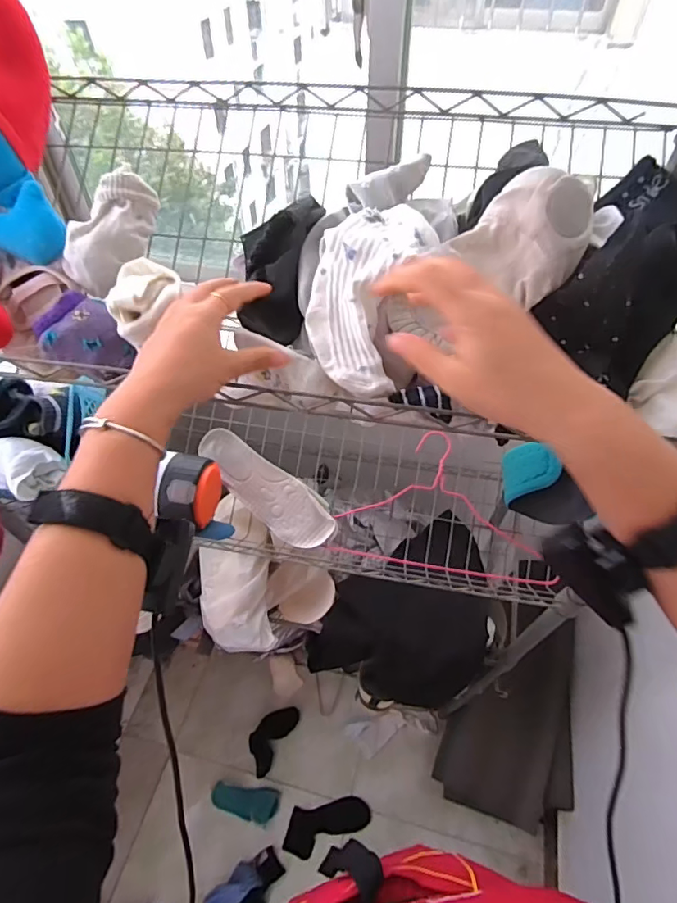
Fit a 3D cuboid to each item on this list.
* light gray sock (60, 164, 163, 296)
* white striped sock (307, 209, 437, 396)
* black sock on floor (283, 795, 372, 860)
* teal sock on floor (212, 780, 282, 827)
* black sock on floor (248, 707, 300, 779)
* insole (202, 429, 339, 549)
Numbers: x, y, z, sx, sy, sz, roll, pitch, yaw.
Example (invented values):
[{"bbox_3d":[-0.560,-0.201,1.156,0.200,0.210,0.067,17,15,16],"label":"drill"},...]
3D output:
[{"bbox_3d":[-0.236,-0.227,0.519,0.053,0.055,0.127,31,90,22],"label":"light gray sock"},{"bbox_3d":[0.021,-0.134,0.424,0.091,0.036,0.167,12,90,9],"label":"white striped sock"},{"bbox_3d":[-0.026,0.952,1.265,0.216,0.017,0.101,-7,52,-6],"label":"black sock on floor"},{"bbox_3d":[-0.242,0.912,1.296,0.173,0.018,0.073,9,52,7],"label":"teal sock on floor"},{"bbox_3d":[-0.187,0.786,1.379,0.085,0.033,0.182,27,56,20],"label":"black sock on floor"},{"bbox_3d":[-0.114,0.056,0.777,0.245,0.012,0.088,45,101,5],"label":"insole"}]

